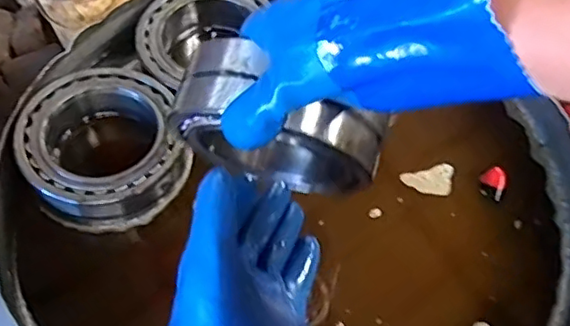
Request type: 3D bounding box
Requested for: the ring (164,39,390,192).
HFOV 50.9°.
[{"bbox_3d":[-0.007,-0.017,0.469,0.155,0.141,0.059,21,59,10],"label":"ring"}]

